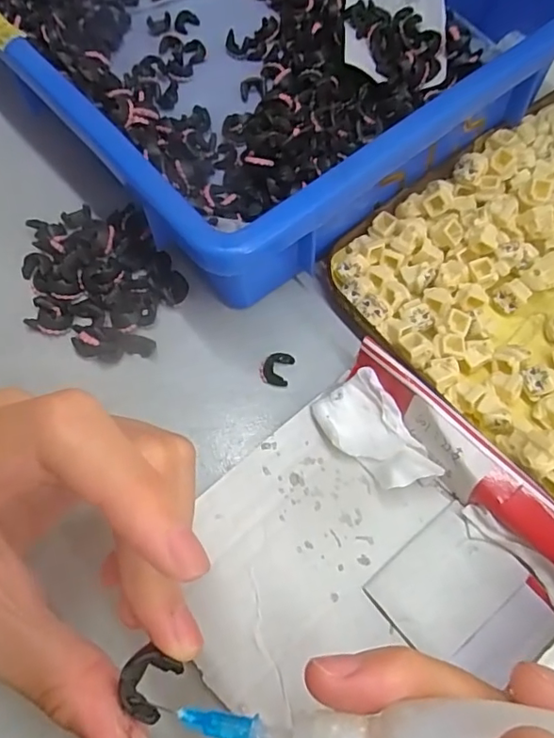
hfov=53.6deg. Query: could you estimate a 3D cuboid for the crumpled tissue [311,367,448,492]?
[{"bbox_3d":[0.039,0.028,0.227,0.031,0.017,0.052,-27,66,-12],"label":"crumpled tissue"}]

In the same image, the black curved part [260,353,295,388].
[{"bbox_3d":[-0.001,0.000,0.252,0.014,0.004,0.016,15,65,9],"label":"black curved part"}]

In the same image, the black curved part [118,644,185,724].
[{"bbox_3d":[-0.030,0.074,0.129,0.012,0.006,0.014,25,70,14],"label":"black curved part"}]

